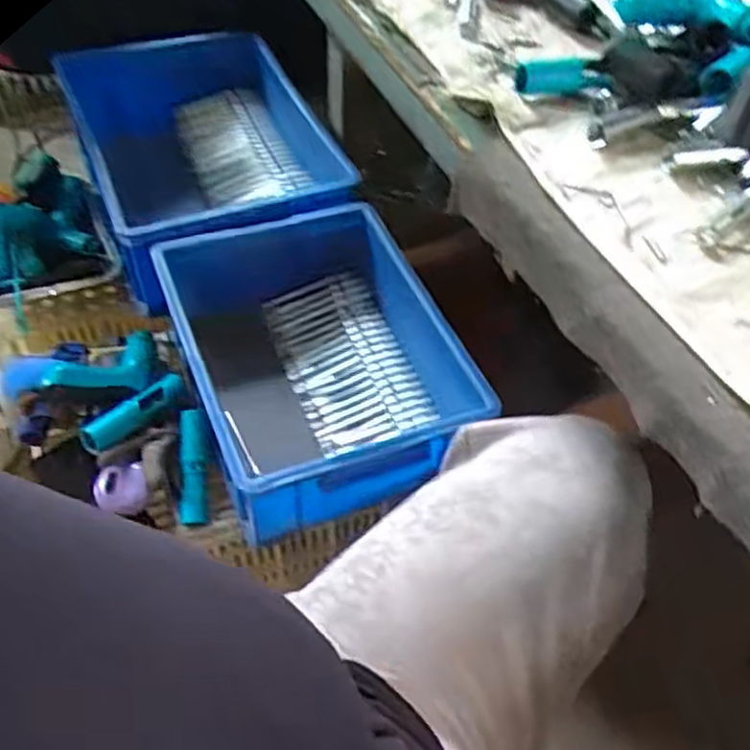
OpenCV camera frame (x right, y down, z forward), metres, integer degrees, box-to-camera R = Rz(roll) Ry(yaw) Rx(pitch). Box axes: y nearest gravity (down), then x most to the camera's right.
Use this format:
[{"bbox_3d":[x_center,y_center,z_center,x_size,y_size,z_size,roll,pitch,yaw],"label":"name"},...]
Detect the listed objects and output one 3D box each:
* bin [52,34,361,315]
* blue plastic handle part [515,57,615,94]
[{"bbox_3d":[-0.202,-0.262,0.939,0.283,0.150,0.339,-19,54,-15],"label":"bin"},{"bbox_3d":[0.168,-0.264,0.675,0.081,0.025,0.024,5,52,3],"label":"blue plastic handle part"}]

